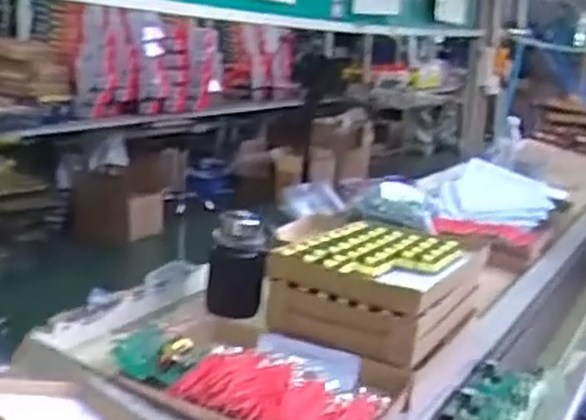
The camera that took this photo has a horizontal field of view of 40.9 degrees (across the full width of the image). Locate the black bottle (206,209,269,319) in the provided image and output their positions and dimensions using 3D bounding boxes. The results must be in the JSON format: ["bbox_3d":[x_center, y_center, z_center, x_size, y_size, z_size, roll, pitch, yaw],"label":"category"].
[{"bbox_3d":[-0.093,0.087,1.306,0.089,0.175,0.075,5,15,-6],"label":"black bottle"}]

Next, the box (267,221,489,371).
[{"bbox_3d":[0.134,0.110,1.195,0.227,0.104,0.338,15,17,27],"label":"box"}]

